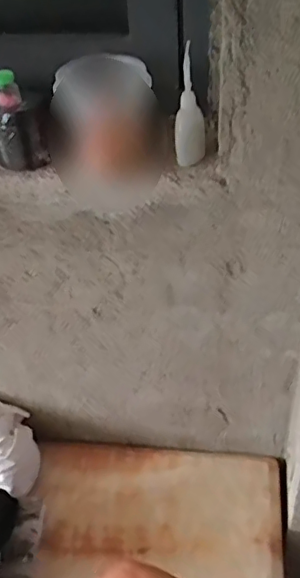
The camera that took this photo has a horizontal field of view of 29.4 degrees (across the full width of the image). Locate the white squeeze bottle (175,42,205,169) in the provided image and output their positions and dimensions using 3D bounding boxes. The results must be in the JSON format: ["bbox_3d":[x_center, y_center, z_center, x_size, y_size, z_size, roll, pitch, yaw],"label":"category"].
[{"bbox_3d":[0.042,-0.190,0.600,0.030,0.116,0.027,5,41,10],"label":"white squeeze bottle"}]

